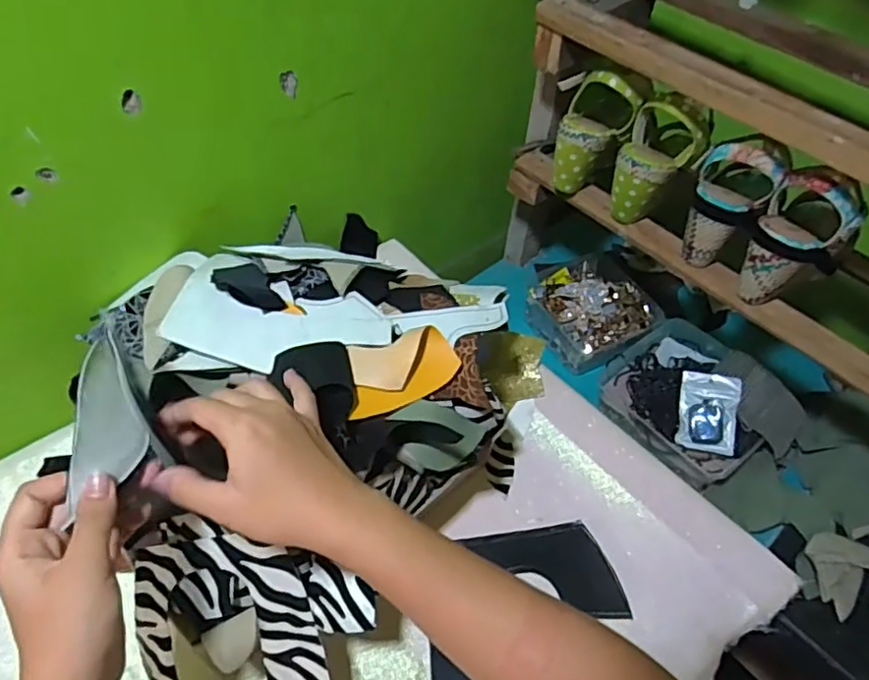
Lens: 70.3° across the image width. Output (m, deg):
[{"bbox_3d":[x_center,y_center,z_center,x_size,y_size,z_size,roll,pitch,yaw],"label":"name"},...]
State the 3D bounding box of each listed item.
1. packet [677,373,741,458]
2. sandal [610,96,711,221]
[{"bbox_3d":[0.351,0.092,0.791,0.067,0.013,0.098,6,79,28],"label":"packet"},{"bbox_3d":[0.251,-0.200,0.702,0.082,0.134,0.071,23,53,14],"label":"sandal"}]

